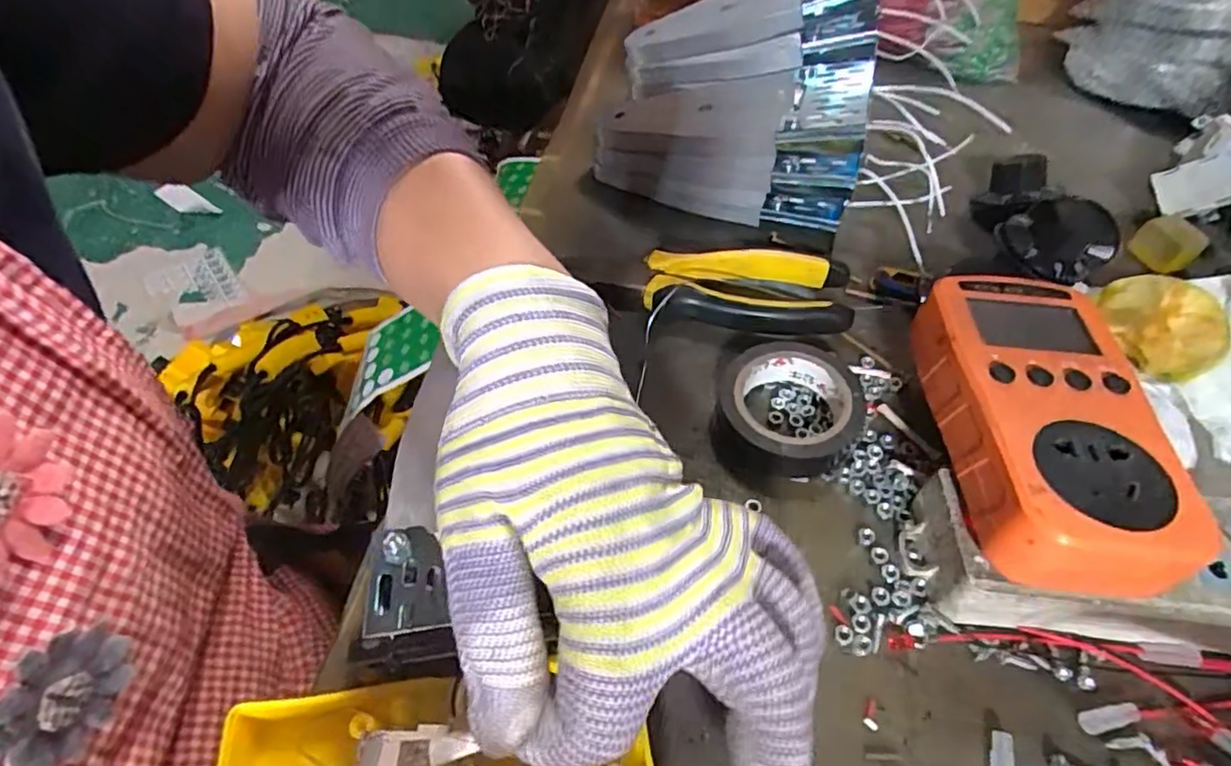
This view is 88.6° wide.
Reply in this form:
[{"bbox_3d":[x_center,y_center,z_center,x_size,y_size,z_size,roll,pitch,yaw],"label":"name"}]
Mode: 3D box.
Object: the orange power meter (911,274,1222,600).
[{"bbox_3d":[0.158,0.012,0.235,0.065,0.031,0.126,4,51,3],"label":"orange power meter"}]

